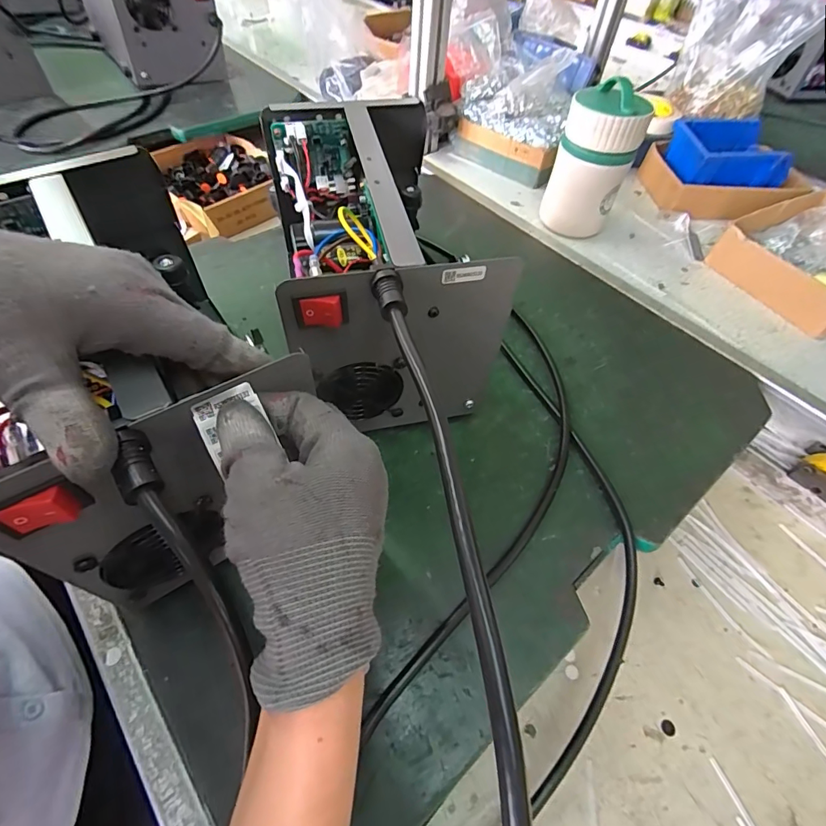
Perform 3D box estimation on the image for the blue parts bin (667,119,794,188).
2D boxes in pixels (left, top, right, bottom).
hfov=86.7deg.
[{"bbox_3d":[0.471,-0.389,0.652,0.163,0.051,0.100,-7,55,-9],"label":"blue parts bin"}]

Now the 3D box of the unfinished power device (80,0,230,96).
[{"bbox_3d":[-0.511,-0.769,0.841,0.173,0.170,0.338,-27,61,-21],"label":"unfinished power device"}]

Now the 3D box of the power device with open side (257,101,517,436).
[{"bbox_3d":[-0.037,-0.133,0.397,0.149,0.176,0.299,-9,56,-10],"label":"power device with open side"}]

